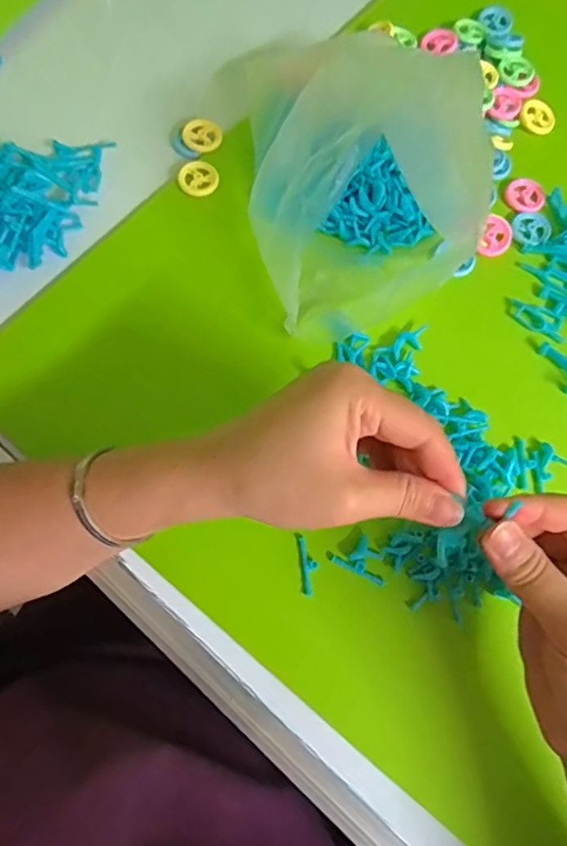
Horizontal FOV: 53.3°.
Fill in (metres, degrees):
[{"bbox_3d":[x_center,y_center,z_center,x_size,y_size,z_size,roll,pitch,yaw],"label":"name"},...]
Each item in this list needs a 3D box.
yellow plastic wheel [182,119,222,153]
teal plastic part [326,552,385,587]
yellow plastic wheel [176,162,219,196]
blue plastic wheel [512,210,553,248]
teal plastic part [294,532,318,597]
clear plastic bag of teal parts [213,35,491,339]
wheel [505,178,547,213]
[{"bbox_3d":[-0.059,-0.212,0.417,0.029,0.006,0.026,-14,88,-10],"label":"yellow plastic wheel"},{"bbox_3d":[0.043,0.085,0.336,0.037,0.004,0.008,26,71,5],"label":"teal plastic part"},{"bbox_3d":[-0.061,-0.175,0.405,0.029,0.006,0.026,-42,78,-16],"label":"yellow plastic wheel"},{"bbox_3d":[0.180,-0.142,0.410,0.027,0.004,0.030,26,71,6],"label":"blue plastic wheel"},{"bbox_3d":[0.015,0.083,0.335,0.010,0.004,0.036,-6,71,-6],"label":"teal plastic part"},{"bbox_3d":[0.040,-0.142,0.352,0.114,0.118,0.118,-18,75,-9],"label":"clear plastic bag of teal parts"},{"bbox_3d":[0.180,-0.169,0.420,0.029,0.004,0.029,1,70,-3],"label":"wheel"}]

